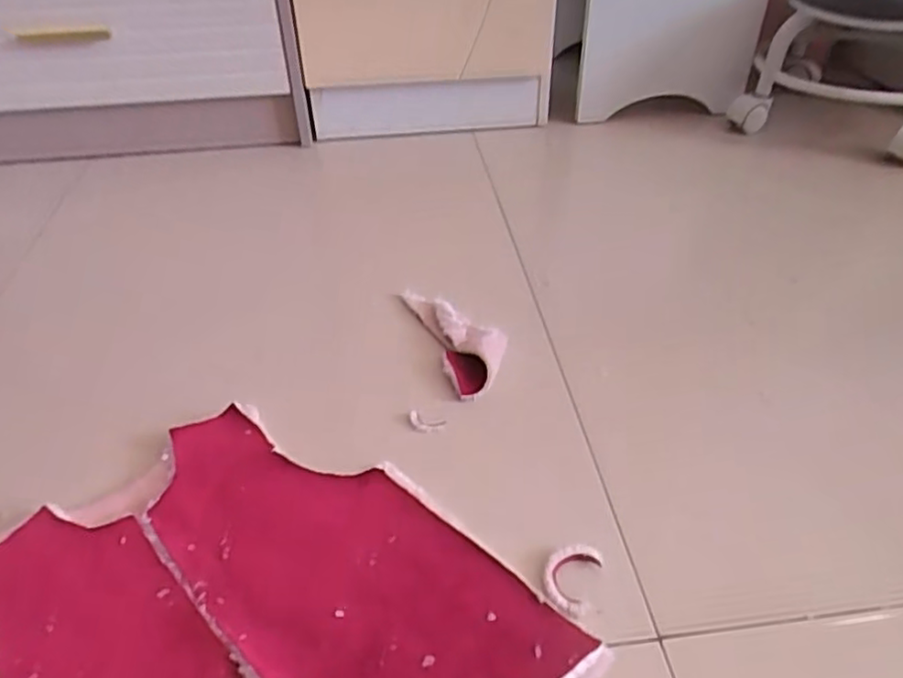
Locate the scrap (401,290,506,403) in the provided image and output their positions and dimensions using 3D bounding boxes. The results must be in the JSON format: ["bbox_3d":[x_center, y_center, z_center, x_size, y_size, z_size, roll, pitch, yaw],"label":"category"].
[{"bbox_3d":[0.009,-0.008,0.653,0.064,0.024,0.163,-16,43,-17],"label":"scrap"}]

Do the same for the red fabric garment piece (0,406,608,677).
[{"bbox_3d":[-0.143,0.189,0.419,0.326,0.017,0.342,-32,51,-29],"label":"red fabric garment piece"}]

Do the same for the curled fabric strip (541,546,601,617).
[{"bbox_3d":[0.082,0.167,0.459,0.035,0.011,0.050,17,44,20],"label":"curled fabric strip"}]

